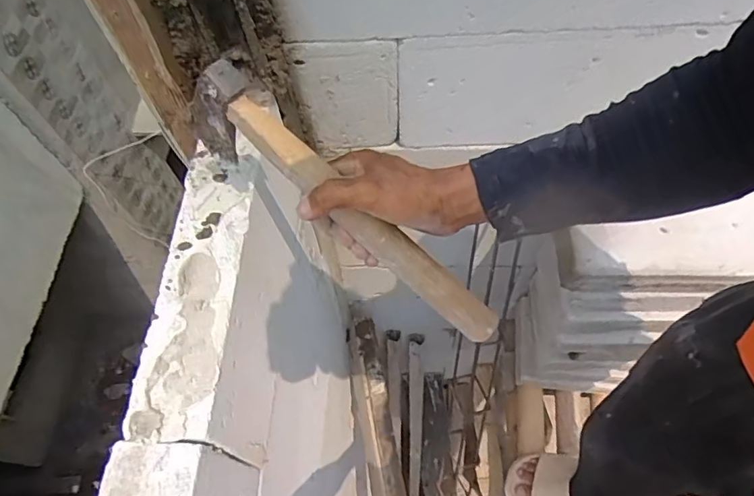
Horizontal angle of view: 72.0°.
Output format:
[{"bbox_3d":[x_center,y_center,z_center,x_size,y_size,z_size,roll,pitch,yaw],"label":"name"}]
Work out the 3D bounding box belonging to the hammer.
[{"bbox_3d":[-0.026,-0.024,0.442,0.306,0.093,0.032,42,68,-8],"label":"hammer"}]

